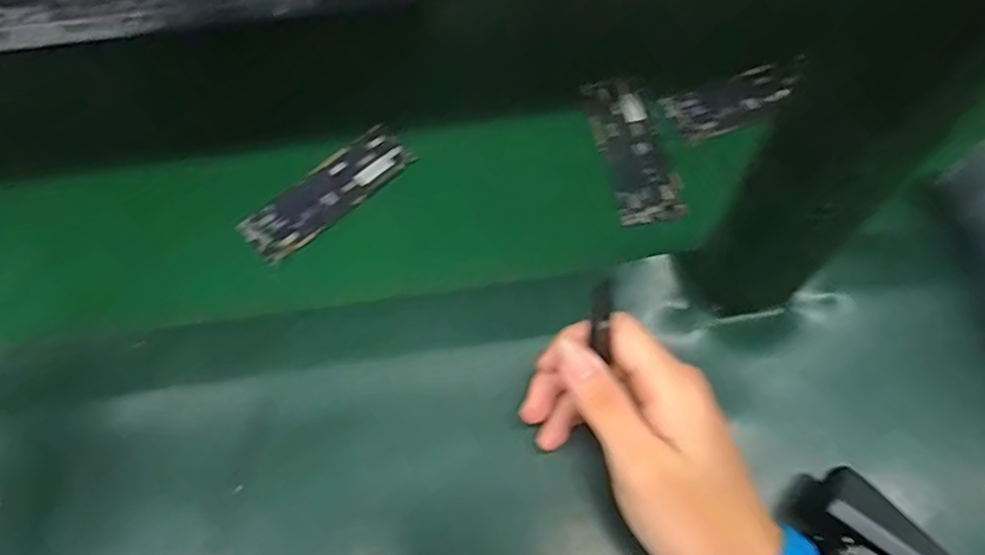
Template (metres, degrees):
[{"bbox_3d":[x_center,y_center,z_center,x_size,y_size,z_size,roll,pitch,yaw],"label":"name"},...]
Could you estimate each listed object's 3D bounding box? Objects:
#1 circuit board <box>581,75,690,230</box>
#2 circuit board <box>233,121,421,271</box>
[{"bbox_3d":[0.099,-0.092,0.436,0.045,0.006,0.122,-11,66,-3],"label":"circuit board"},{"bbox_3d":[-0.115,-0.060,0.432,0.126,0.004,0.043,-41,71,-15],"label":"circuit board"}]

